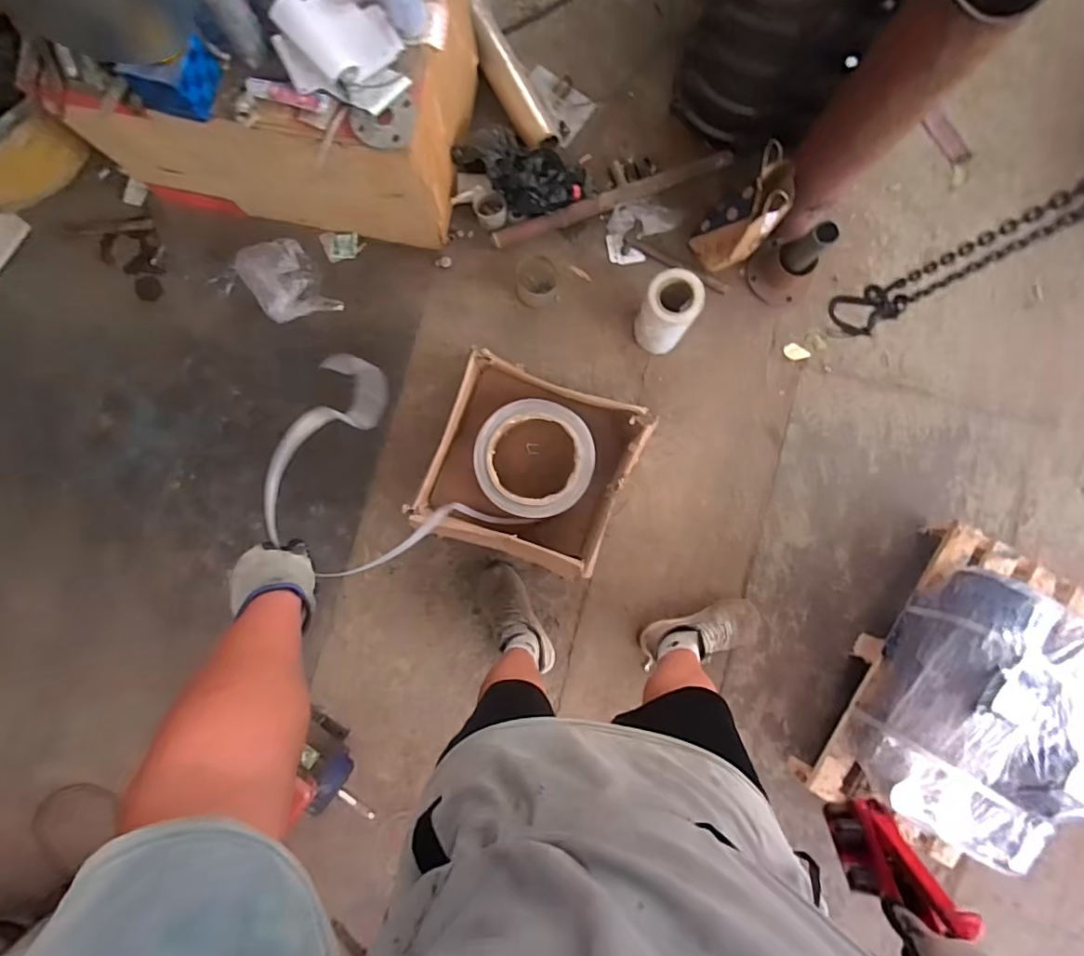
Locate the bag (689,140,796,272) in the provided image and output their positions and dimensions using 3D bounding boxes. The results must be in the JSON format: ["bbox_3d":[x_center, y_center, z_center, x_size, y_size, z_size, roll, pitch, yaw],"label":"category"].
[{"bbox_3d":[0.496,-0.635,1.313,0.140,0.264,0.183,39,88,-5],"label":"bag"}]

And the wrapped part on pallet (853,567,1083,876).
[{"bbox_3d":[1.012,0.532,1.225,0.374,0.232,0.552,31,89,-5],"label":"wrapped part on pallet"}]

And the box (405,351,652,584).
[{"bbox_3d":[-0.012,-0.022,1.310,0.447,0.199,0.398,21,87,-4],"label":"box"}]

